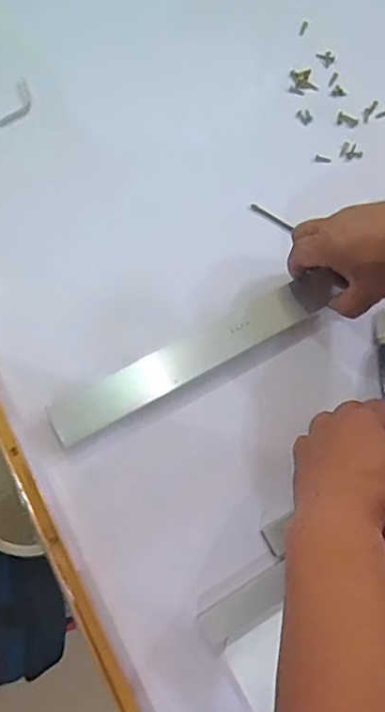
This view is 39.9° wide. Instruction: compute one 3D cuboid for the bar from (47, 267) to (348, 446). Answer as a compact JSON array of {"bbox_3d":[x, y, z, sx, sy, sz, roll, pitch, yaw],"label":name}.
[{"bbox_3d":[0.008,-0.006,0.520,0.305,0.024,0.045,-27,74,-6],"label":"bar"}]

